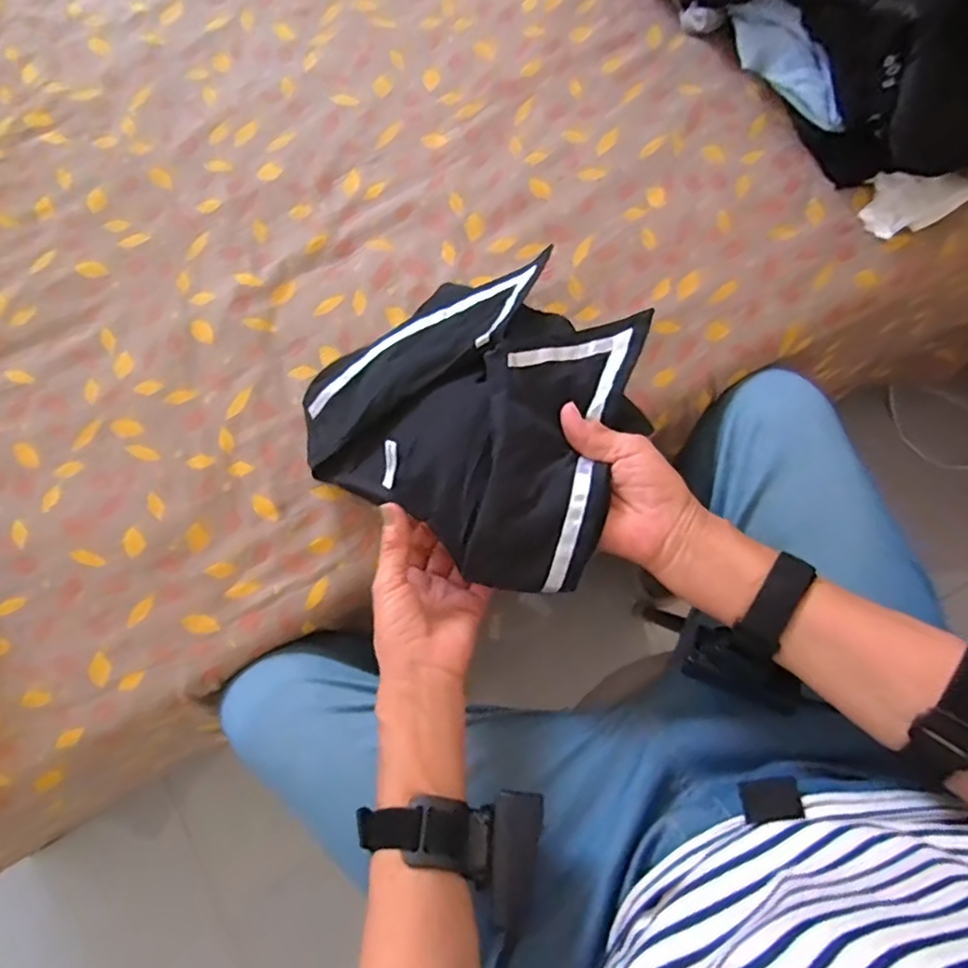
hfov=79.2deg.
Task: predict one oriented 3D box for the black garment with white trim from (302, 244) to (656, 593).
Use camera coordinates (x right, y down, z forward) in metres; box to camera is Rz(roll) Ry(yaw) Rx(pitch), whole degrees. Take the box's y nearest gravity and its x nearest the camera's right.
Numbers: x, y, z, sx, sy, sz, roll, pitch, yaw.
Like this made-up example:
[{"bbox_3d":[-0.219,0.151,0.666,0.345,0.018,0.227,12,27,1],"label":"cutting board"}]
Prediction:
[{"bbox_3d":[-0.004,-0.068,0.450,0.259,0.104,0.224,33,81,6],"label":"black garment with white trim"}]

